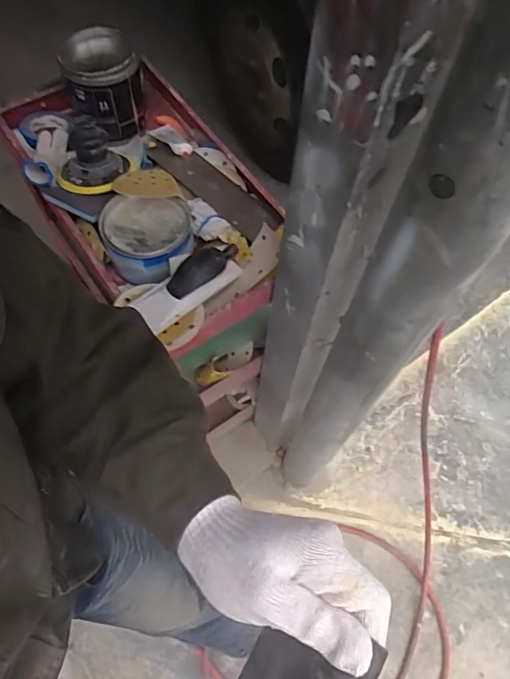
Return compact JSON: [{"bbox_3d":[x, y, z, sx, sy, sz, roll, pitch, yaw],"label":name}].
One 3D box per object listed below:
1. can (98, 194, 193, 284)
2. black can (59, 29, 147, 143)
[{"bbox_3d":[-0.186,-0.173,0.876,0.149,0.073,0.129,-3,63,-5],"label":"can"},{"bbox_3d":[-0.310,-0.519,1.031,0.142,0.153,0.173,-14,65,-11],"label":"black can"}]

